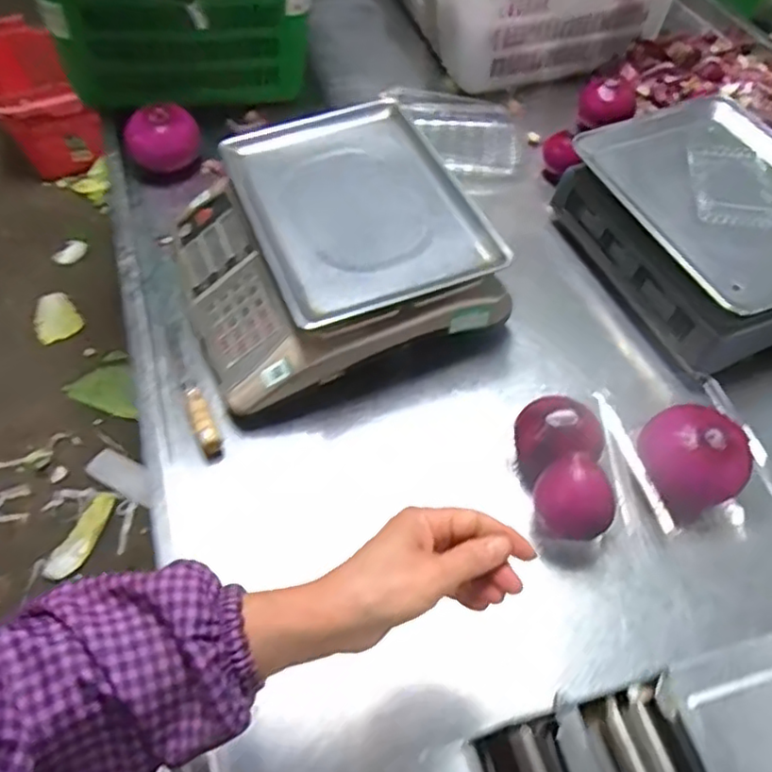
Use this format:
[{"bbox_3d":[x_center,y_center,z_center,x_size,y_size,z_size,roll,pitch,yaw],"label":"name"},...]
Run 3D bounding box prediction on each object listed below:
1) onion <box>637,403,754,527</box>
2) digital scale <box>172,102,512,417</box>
[{"bbox_3d":[0.306,0.065,0.628,0.094,0.078,0.099,-20,57,-12],"label":"onion"},{"bbox_3d":[-0.083,-0.178,0.765,0.344,0.105,0.342,-20,57,-12],"label":"digital scale"}]

